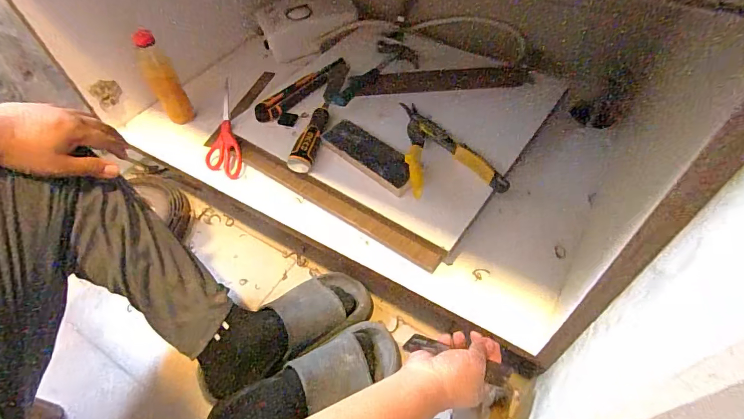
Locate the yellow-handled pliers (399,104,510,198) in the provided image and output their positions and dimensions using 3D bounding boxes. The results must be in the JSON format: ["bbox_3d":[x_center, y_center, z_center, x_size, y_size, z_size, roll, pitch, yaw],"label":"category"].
[{"bbox_3d":[0.121,-0.104,0.635,0.146,0.031,0.226,1,48,-6],"label":"yellow-handled pliers"}]

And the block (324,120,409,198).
[{"bbox_3d":[-0.006,-0.089,0.637,0.176,0.023,0.063,36,71,28],"label":"block"}]

